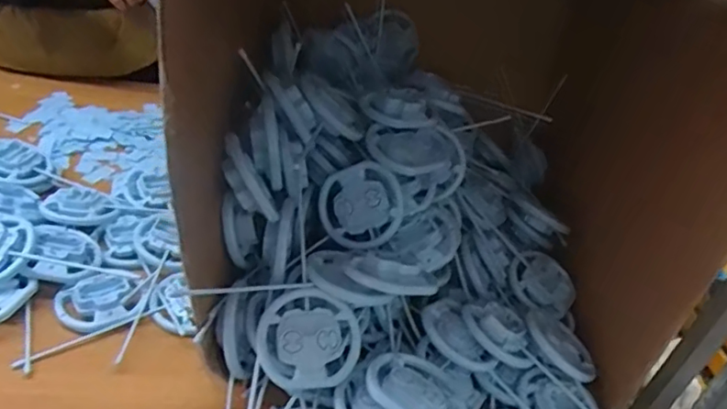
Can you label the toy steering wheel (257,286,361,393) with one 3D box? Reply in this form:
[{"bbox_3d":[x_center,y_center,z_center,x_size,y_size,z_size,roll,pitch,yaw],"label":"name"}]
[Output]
[{"bbox_3d":[-0.056,0.142,0.596,0.104,0.016,0.103,4,74,-15],"label":"toy steering wheel"}]

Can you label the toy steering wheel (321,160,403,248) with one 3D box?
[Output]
[{"bbox_3d":[-0.001,0.001,0.694,0.106,0.100,0.037,-19,-4,21],"label":"toy steering wheel"}]

